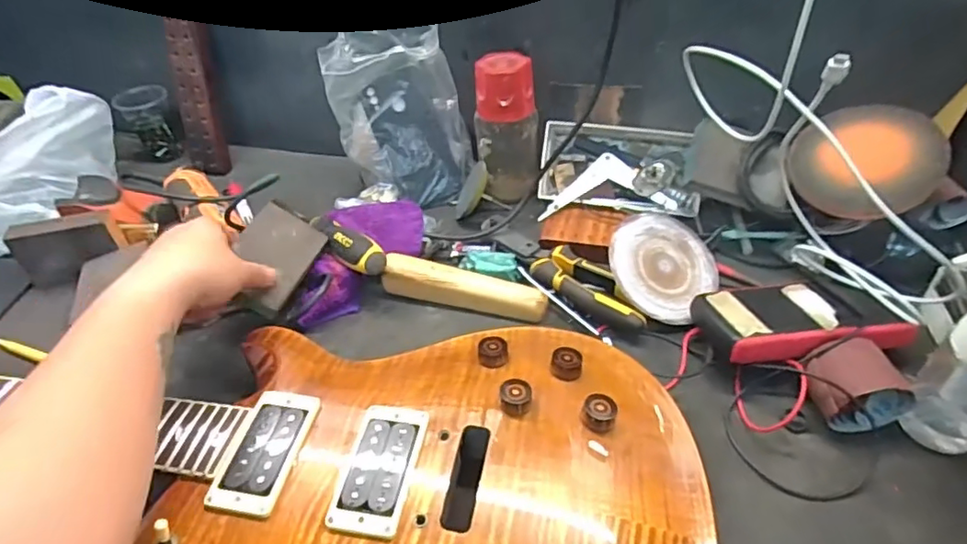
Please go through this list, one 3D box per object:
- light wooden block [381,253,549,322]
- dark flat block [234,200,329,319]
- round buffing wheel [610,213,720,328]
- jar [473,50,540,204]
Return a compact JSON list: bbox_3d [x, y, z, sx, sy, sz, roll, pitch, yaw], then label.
[{"bbox_3d":[-0.022,0.014,0.581,0.168,0.035,0.027,11,47,15],"label":"light wooden block"},{"bbox_3d":[-0.207,-0.014,0.573,0.069,0.008,0.105,33,59,-11],"label":"dark flat block"},{"bbox_3d":[0.175,-0.009,0.574,0.116,0.008,0.103,-39,84,-29],"label":"round buffing wheel"},{"bbox_3d":[0.027,-0.166,0.682,0.071,0.159,0.058,-6,42,-2],"label":"jar"}]

